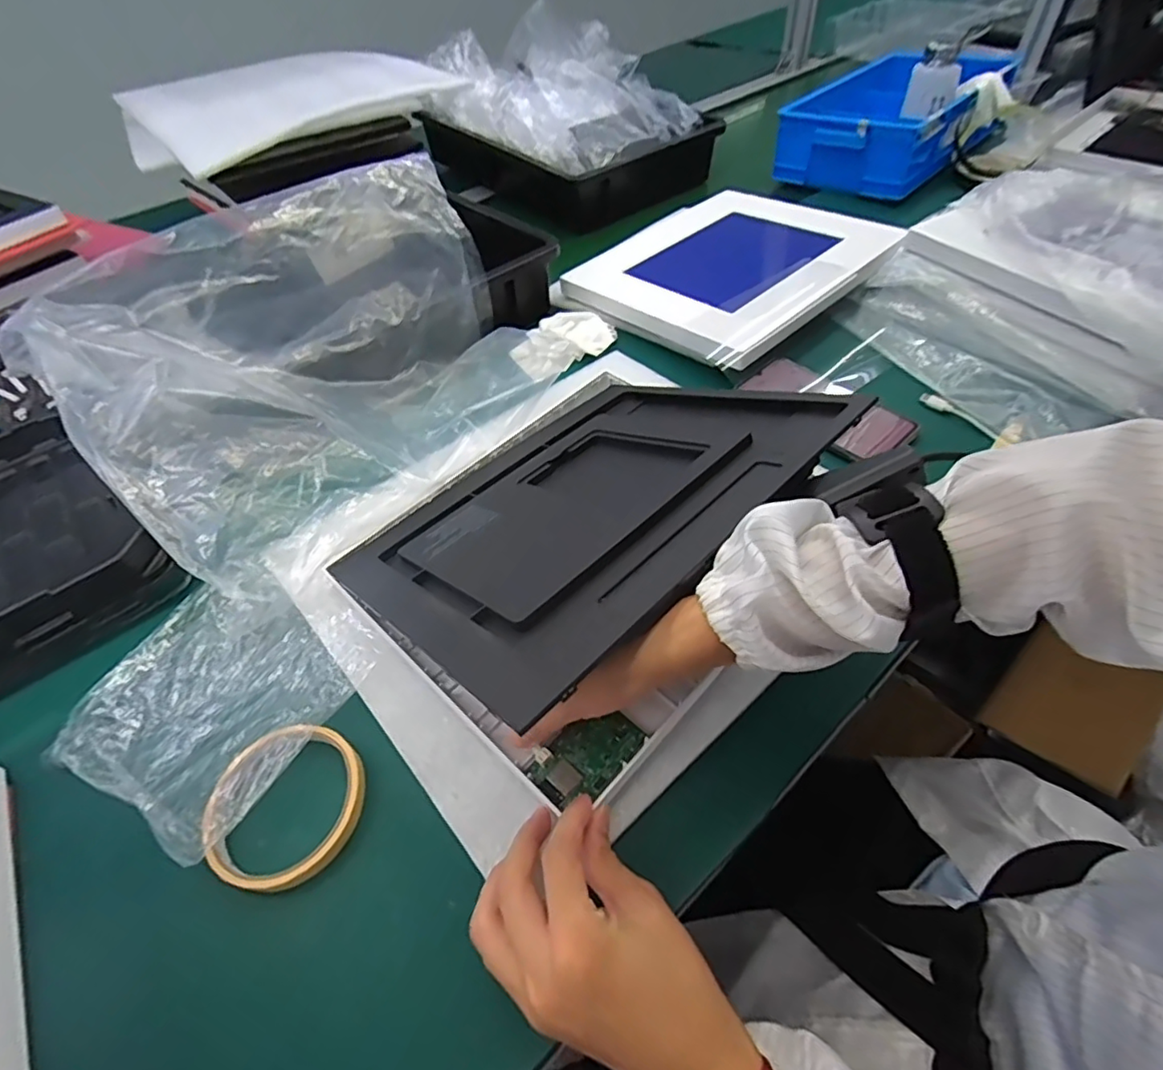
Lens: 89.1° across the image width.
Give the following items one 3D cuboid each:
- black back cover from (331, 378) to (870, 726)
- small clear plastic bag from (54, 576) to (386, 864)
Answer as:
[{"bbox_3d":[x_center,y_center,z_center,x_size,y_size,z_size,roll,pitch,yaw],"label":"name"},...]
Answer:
[{"bbox_3d":[-0.001,-0.027,0.396,0.291,0.014,0.245,-37,36,-26],"label":"black back cover"},{"bbox_3d":[-0.238,0.096,0.391,0.166,0.026,0.164,18,54,19],"label":"small clear plastic bag"}]

